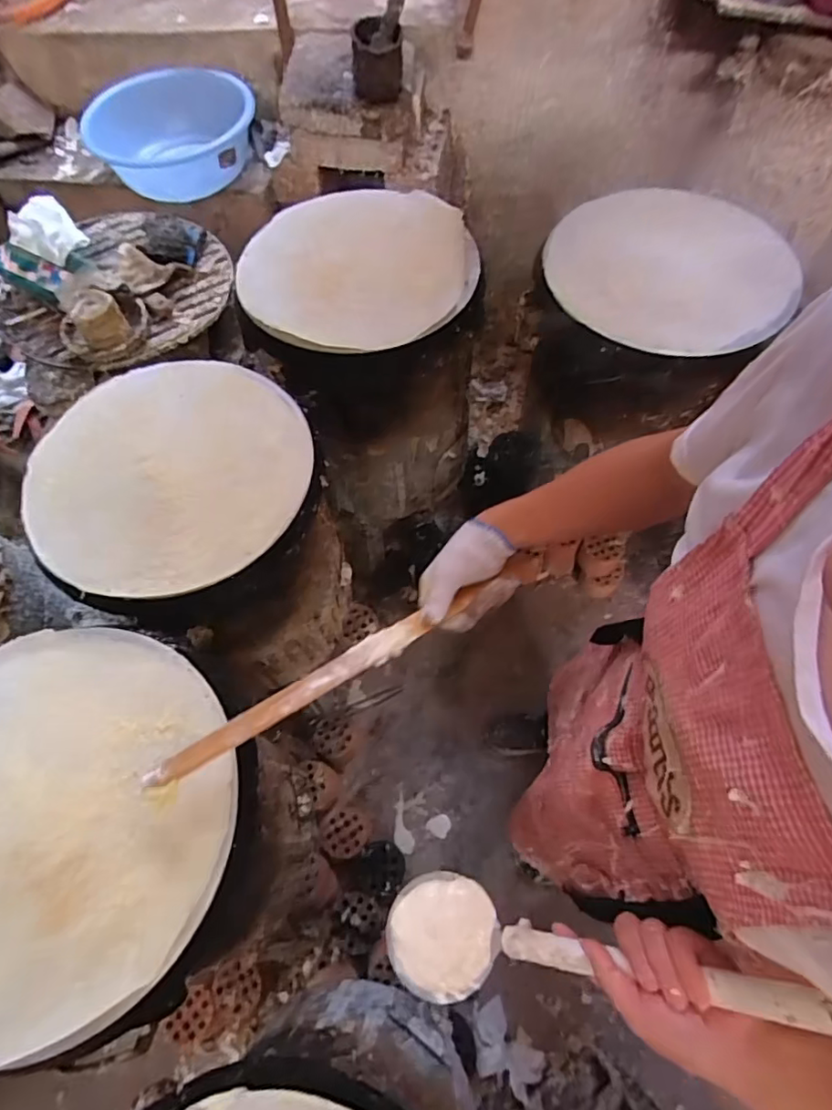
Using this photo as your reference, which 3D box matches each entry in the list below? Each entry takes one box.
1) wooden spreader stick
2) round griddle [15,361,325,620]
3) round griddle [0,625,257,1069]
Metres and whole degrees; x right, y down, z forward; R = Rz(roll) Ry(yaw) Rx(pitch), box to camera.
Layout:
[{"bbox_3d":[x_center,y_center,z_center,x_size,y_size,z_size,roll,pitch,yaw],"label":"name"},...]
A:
[{"bbox_3d":[-0.055,0.104,0.574,0.440,0.013,0.028,-29,65,-13],"label":"wooden spreader stick"},{"bbox_3d":[-0.328,-0.119,0.767,0.370,0.034,0.372,-1,63,2],"label":"round griddle"},{"bbox_3d":[-0.375,0.265,0.581,0.389,0.042,0.378,-1,63,2],"label":"round griddle"}]

